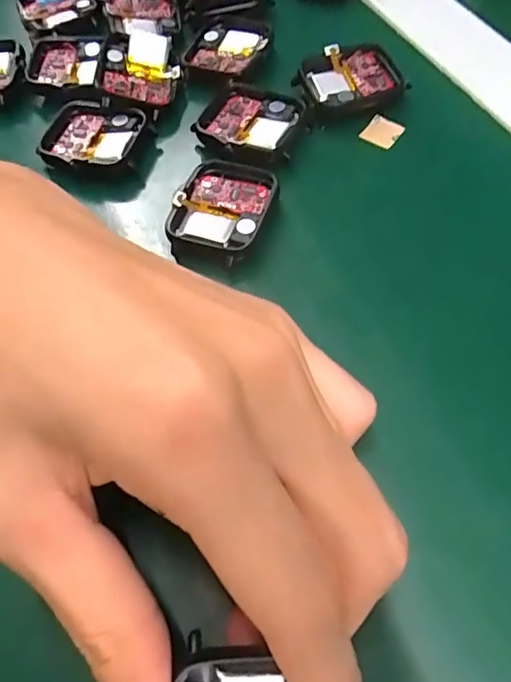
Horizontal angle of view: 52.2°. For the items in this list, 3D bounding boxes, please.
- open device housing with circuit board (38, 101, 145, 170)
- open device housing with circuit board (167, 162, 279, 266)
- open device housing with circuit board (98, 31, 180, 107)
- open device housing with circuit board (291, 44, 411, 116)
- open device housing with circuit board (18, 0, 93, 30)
[{"bbox_3d":[-0.072,-0.090,0.229,0.040,0.005,0.036,9,61,8],"label":"open device housing with circuit board"},{"bbox_3d":[-0.013,-0.053,0.205,0.036,0.006,0.044,18,63,13],"label":"open device housing with circuit board"},{"bbox_3d":[-0.054,-0.128,0.244,0.033,0.008,0.045,-2,60,2],"label":"open device housing with circuit board"},{"bbox_3d":[0.043,-0.118,0.238,0.045,0.011,0.035,-13,60,-4],"label":"open device housing with circuit board"},{"bbox_3d":[-0.108,-0.183,0.282,0.036,0.006,0.037,-15,61,-5],"label":"open device housing with circuit board"}]

